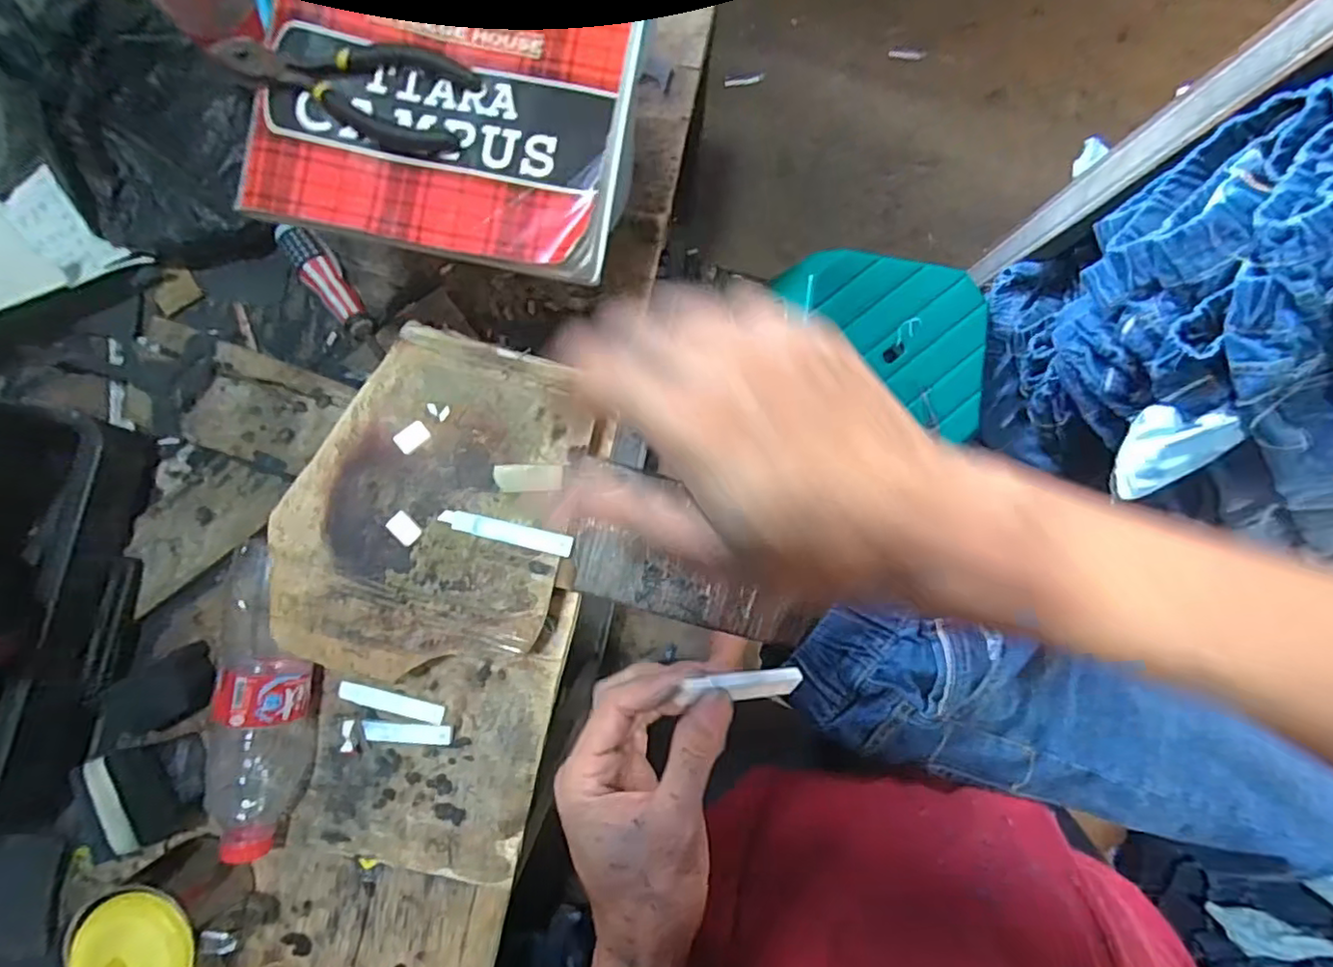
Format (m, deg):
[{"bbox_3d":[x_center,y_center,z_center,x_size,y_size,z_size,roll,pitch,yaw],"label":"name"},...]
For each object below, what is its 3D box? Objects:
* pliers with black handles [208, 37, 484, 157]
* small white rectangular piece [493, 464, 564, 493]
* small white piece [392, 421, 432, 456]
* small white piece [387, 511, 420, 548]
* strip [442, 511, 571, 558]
[{"bbox_3d":[-0.147,-0.196,0.294,0.105,0.022,0.050,22,88,1],"label":"pliers with black handles"},{"bbox_3d":[-0.097,-0.004,0.439,0.047,0.004,0.019,-1,85,-7],"label":"small white rectangular piece"},{"bbox_3d":[-0.177,-0.032,0.432,0.022,0.005,0.017,-41,88,-2],"label":"small white piece"},{"bbox_3d":[-0.180,0.031,0.427,0.016,0.005,0.021,-43,88,-2],"label":"small white piece"},{"bbox_3d":[-0.110,0.034,0.429,0.091,0.004,0.015,14,74,-5],"label":"strip"}]

